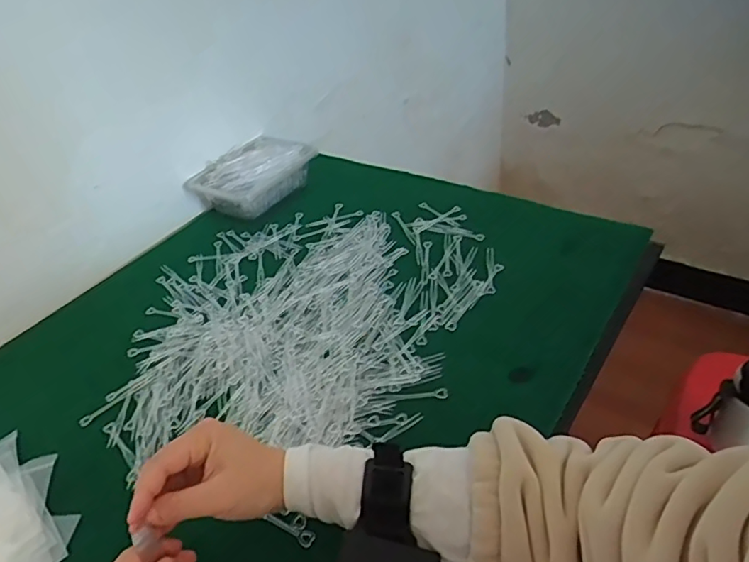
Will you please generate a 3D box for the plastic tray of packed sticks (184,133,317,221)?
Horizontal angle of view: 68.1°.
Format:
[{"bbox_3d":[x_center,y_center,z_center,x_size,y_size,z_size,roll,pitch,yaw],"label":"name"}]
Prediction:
[{"bbox_3d":[-0.186,-0.167,0.870,0.127,0.060,0.174,18,46,28],"label":"plastic tray of packed sticks"}]

